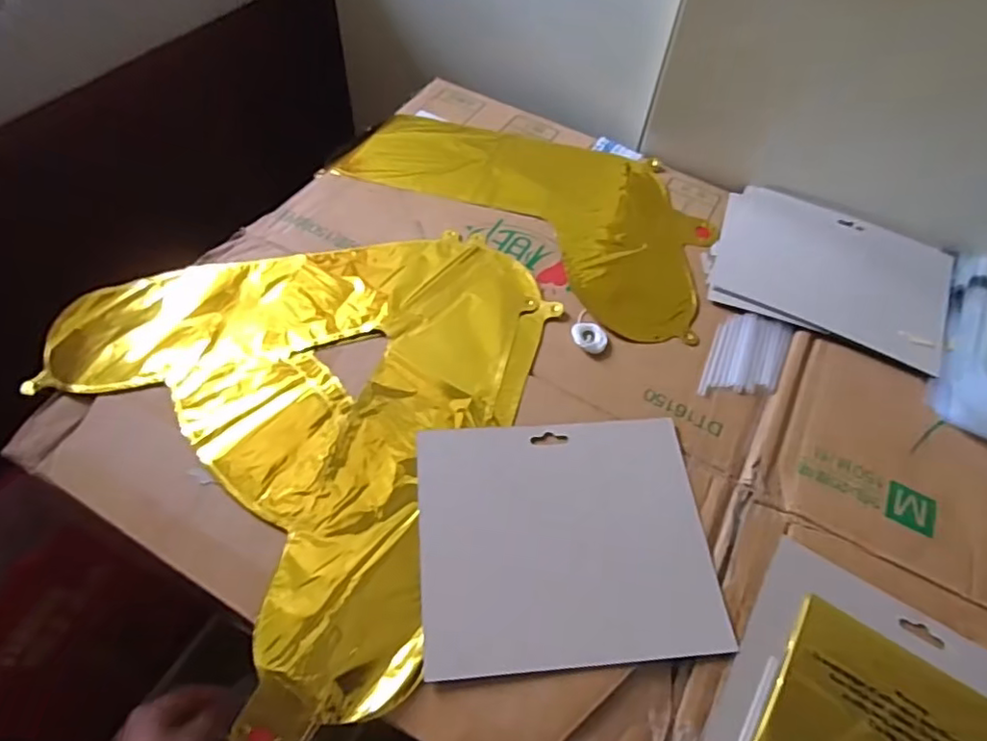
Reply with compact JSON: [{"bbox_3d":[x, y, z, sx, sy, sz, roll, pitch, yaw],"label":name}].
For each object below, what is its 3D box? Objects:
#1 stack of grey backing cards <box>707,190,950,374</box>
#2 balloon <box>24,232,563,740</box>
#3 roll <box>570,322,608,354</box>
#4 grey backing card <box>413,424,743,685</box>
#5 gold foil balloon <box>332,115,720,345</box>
[{"bbox_3d":[0.313,-0.093,0.566,0.208,0.012,0.174,24,58,12],"label":"stack of grey backing cards"},{"bbox_3d":[-0.106,0.008,0.463,0.343,0.013,0.383,-33,64,-23],"label":"balloon"},{"bbox_3d":[0.079,-0.027,0.503,0.030,0.009,0.025,13,56,5],"label":"roll"},{"bbox_3d":[0.049,0.109,0.407,0.189,0.006,0.160,-2,57,-7],"label":"grey backing card"},{"bbox_3d":[0.025,-0.159,0.595,0.362,0.010,0.226,17,57,7],"label":"gold foil balloon"}]

